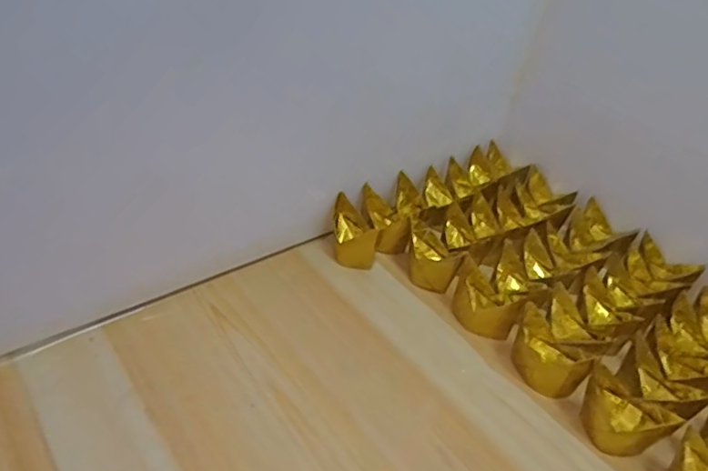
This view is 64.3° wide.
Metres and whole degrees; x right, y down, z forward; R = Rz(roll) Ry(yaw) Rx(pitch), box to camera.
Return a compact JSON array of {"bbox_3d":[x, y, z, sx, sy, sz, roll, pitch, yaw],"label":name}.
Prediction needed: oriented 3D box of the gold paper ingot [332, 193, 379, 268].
[{"bbox_3d":[0.000,-0.001,0.480,0.034,0.044,0.044,4,37,-7],"label":"gold paper ingot"}]

